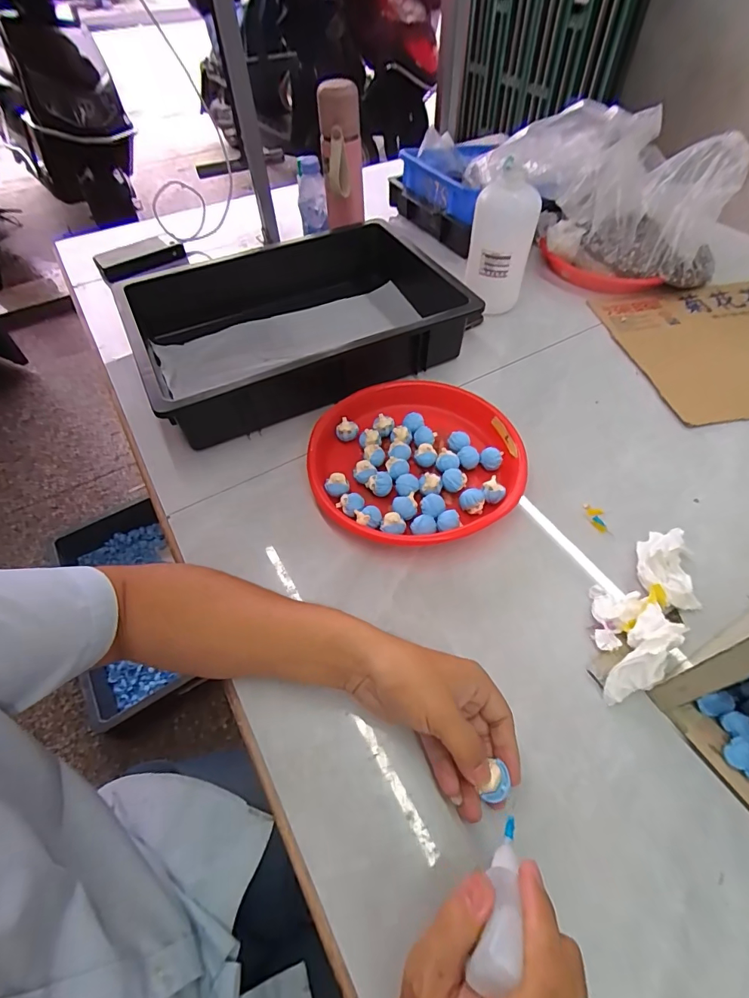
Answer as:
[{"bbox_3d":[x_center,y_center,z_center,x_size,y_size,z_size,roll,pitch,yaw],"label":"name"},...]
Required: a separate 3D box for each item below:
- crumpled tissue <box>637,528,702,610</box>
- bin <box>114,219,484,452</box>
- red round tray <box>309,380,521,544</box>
[{"bbox_3d":[0.296,0.069,0.461,0.051,0.032,0.079,2,53,3],"label":"crumpled tissue"},{"bbox_3d":[-0.098,-0.266,0.681,0.483,0.099,0.318,-23,55,-15],"label":"bin"},{"bbox_3d":[0.049,-0.049,0.555,0.247,0.039,0.244,-1,52,1],"label":"red round tray"}]

